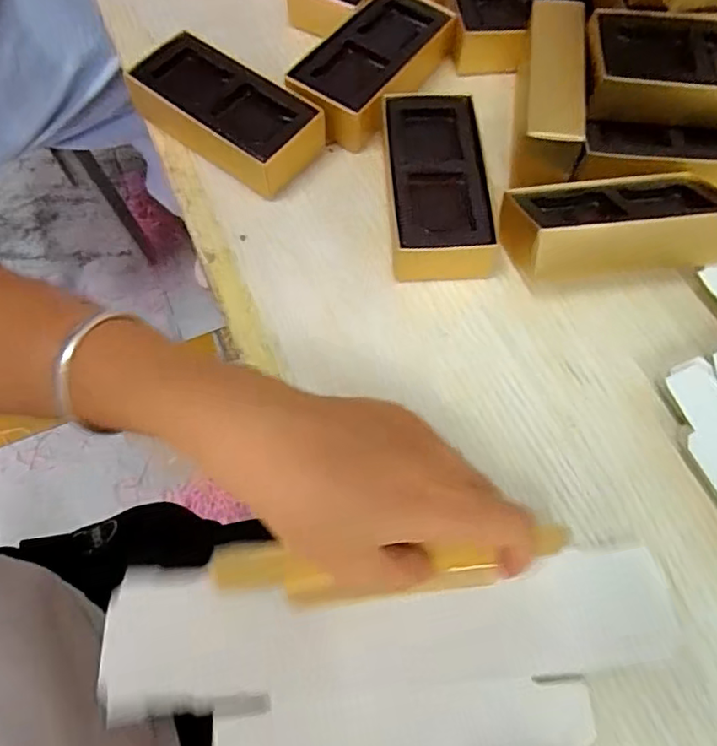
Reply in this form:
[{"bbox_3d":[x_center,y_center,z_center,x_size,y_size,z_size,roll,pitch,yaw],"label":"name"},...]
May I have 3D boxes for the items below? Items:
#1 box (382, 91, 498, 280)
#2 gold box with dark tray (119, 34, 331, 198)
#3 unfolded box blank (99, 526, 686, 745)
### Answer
[{"bbox_3d":[0.046,-0.112,0.348,0.062,0.033,0.118,-2,66,-3],"label":"box"},{"bbox_3d":[-0.081,-0.162,0.367,0.122,0.035,0.064,33,69,12],"label":"gold box with dark tray"},{"bbox_3d":[0.018,0.139,0.246,0.239,0.009,0.127,-3,63,-4],"label":"unfolded box blank"}]

